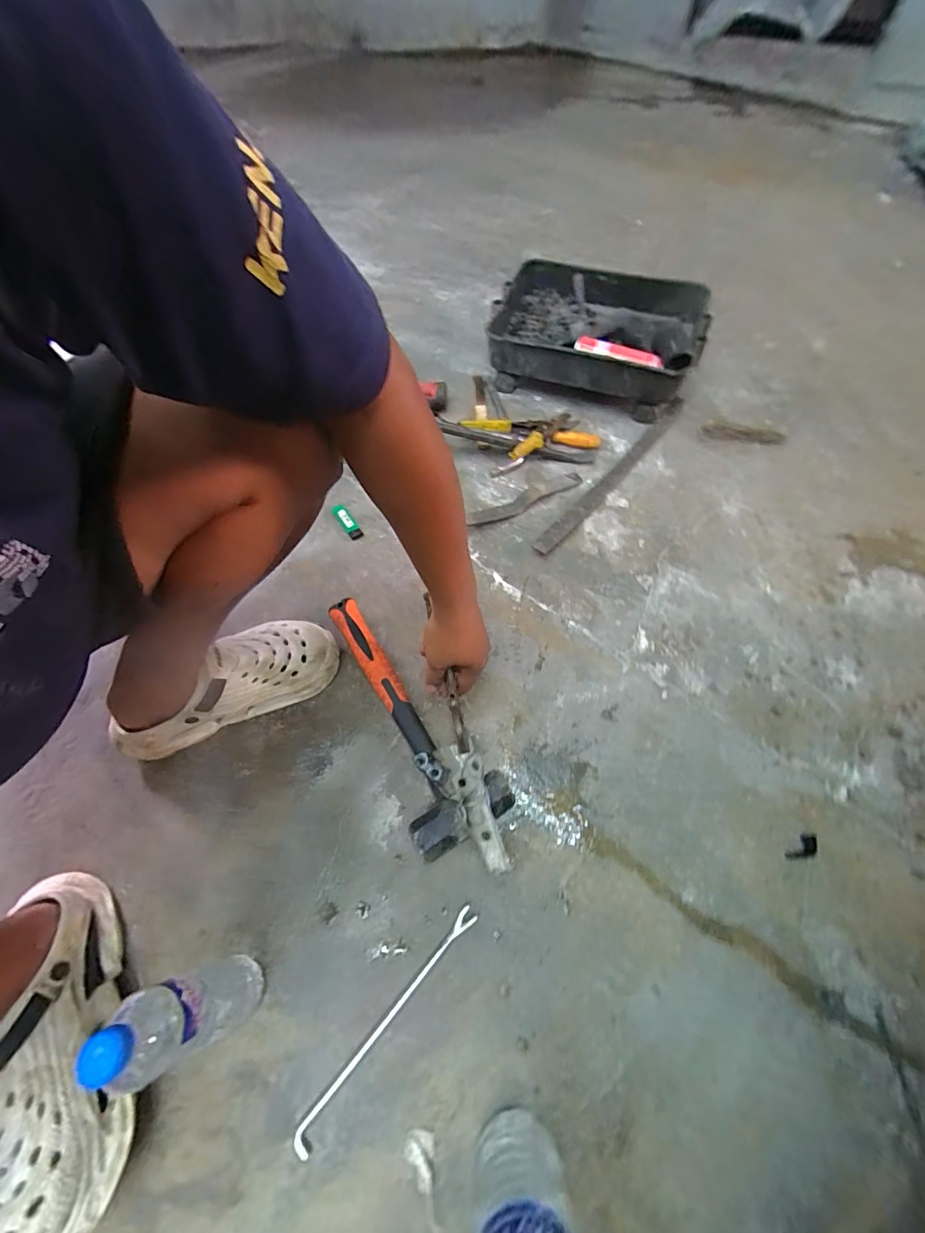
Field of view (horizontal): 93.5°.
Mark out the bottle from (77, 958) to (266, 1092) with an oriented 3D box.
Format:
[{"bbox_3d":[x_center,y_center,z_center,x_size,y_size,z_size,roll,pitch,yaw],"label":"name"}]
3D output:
[{"bbox_3d":[-0.244,0.356,0.394,0.057,0.209,0.065,-28,64,-12],"label":"bottle"}]

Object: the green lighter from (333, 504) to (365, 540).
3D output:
[{"bbox_3d":[-0.204,-0.167,0.776,0.023,0.018,0.076,-34,66,-14],"label":"green lighter"}]

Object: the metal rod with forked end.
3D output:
[{"bbox_3d":[-0.075,0.426,0.460,0.021,0.008,0.258,37,70,19],"label":"metal rod with forked end"}]

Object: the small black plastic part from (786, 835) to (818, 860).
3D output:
[{"bbox_3d":[0.406,0.277,0.516,0.047,0.004,0.020,-34,67,-14],"label":"small black plastic part"}]

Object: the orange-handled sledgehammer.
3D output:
[{"bbox_3d":[-0.076,0.116,0.606,0.131,0.051,0.380,-27,64,-11],"label":"orange-handled sledgehammer"}]

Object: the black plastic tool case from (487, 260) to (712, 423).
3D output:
[{"bbox_3d":[0.268,-0.566,0.894,0.400,0.144,0.298,14,66,14],"label":"black plastic tool case"}]

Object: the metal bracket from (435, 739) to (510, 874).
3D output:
[{"bbox_3d":[0.008,0.221,0.508,0.050,0.020,0.141,-16,63,0],"label":"metal bracket"}]

